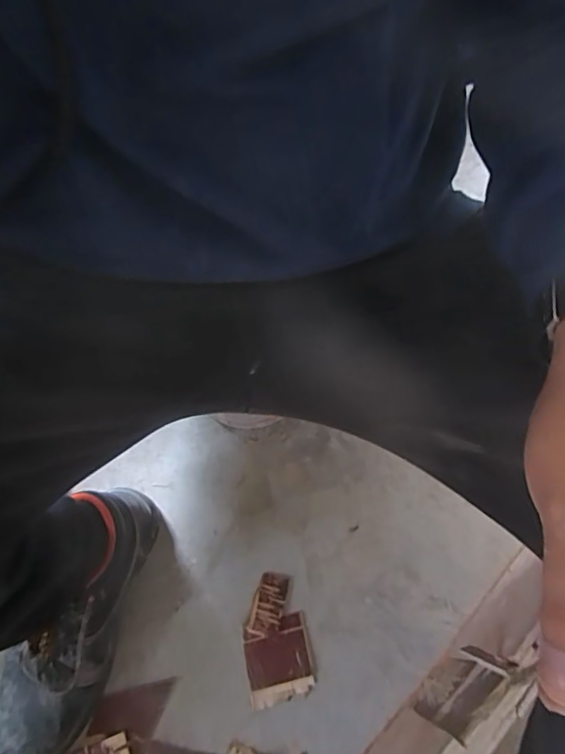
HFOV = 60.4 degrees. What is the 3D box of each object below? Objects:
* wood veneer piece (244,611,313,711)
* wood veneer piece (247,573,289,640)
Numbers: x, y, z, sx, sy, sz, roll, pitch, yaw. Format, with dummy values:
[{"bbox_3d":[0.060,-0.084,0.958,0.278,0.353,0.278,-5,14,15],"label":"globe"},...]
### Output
[{"bbox_3d":[-0.005,0.318,0.546,0.073,0.004,0.082,-11,69,-2],"label":"wood veneer piece"},{"bbox_3d":[-0.018,0.269,0.574,0.036,0.006,0.069,14,66,7],"label":"wood veneer piece"}]

